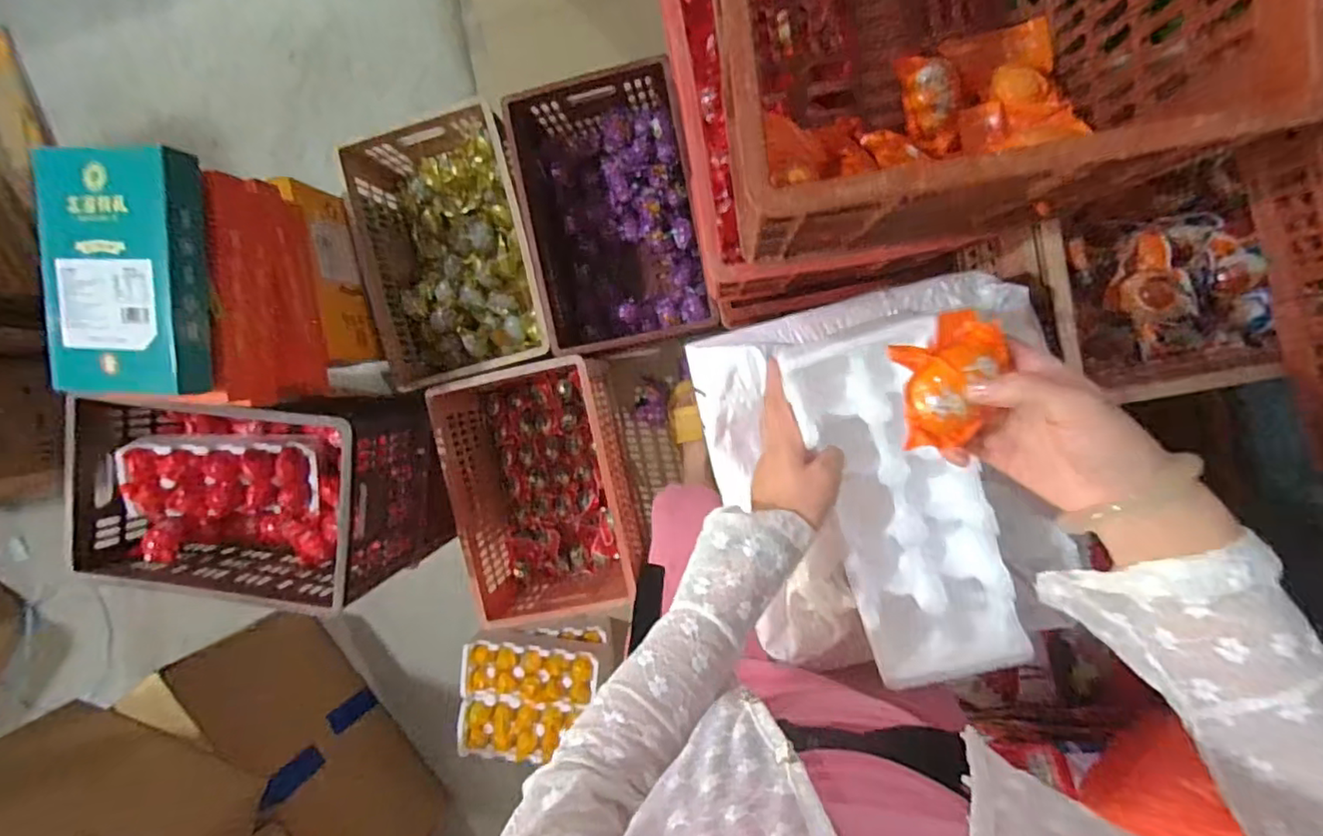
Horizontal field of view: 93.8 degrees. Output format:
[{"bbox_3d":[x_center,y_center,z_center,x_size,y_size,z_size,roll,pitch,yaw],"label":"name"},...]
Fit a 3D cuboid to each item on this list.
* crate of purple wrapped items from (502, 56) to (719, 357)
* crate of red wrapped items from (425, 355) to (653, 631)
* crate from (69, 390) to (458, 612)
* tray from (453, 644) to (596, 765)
[{"bbox_3d":[-0.089,-0.385,1.213,0.312,0.220,0.491,-11,94,7],"label":"crate of purple wrapped items"},{"bbox_3d":[-0.228,0.147,1.264,0.309,0.234,0.501,-9,94,7],"label":"crate of red wrapped items"},{"bbox_3d":[-0.681,0.122,1.095,0.483,0.275,0.328,2,95,6],"label":"crate"},{"bbox_3d":[-0.285,0.602,1.316,0.276,0.053,0.238,5,96,6],"label":"tray"}]

